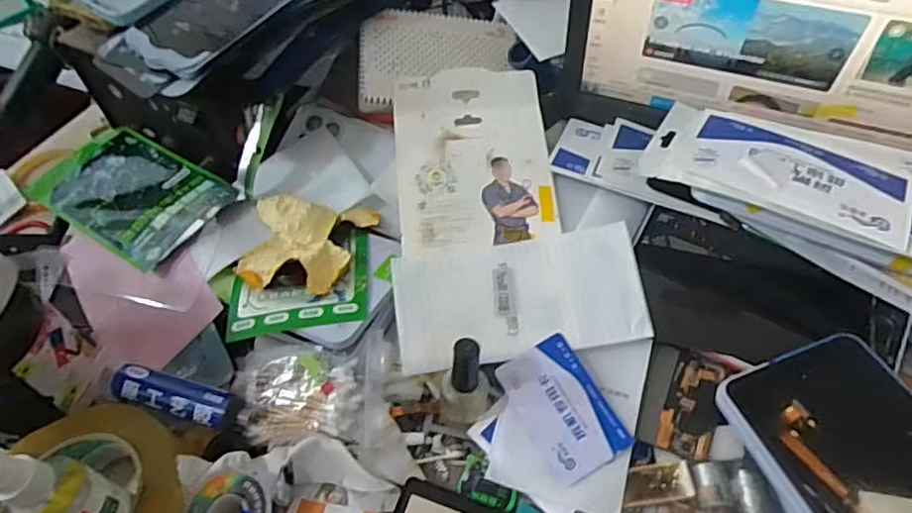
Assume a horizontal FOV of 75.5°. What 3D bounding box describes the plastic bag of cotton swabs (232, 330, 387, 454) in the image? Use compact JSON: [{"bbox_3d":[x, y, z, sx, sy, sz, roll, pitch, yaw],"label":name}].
[{"bbox_3d":[-0.101,0.089,0.403,0.110,0.034,0.074,5,53,8],"label":"plastic bag of cotton swabs"}]

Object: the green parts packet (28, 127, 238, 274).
[{"bbox_3d":[-0.284,-0.060,0.512,0.212,0.023,0.104,22,60,34],"label":"green parts packet"}]

